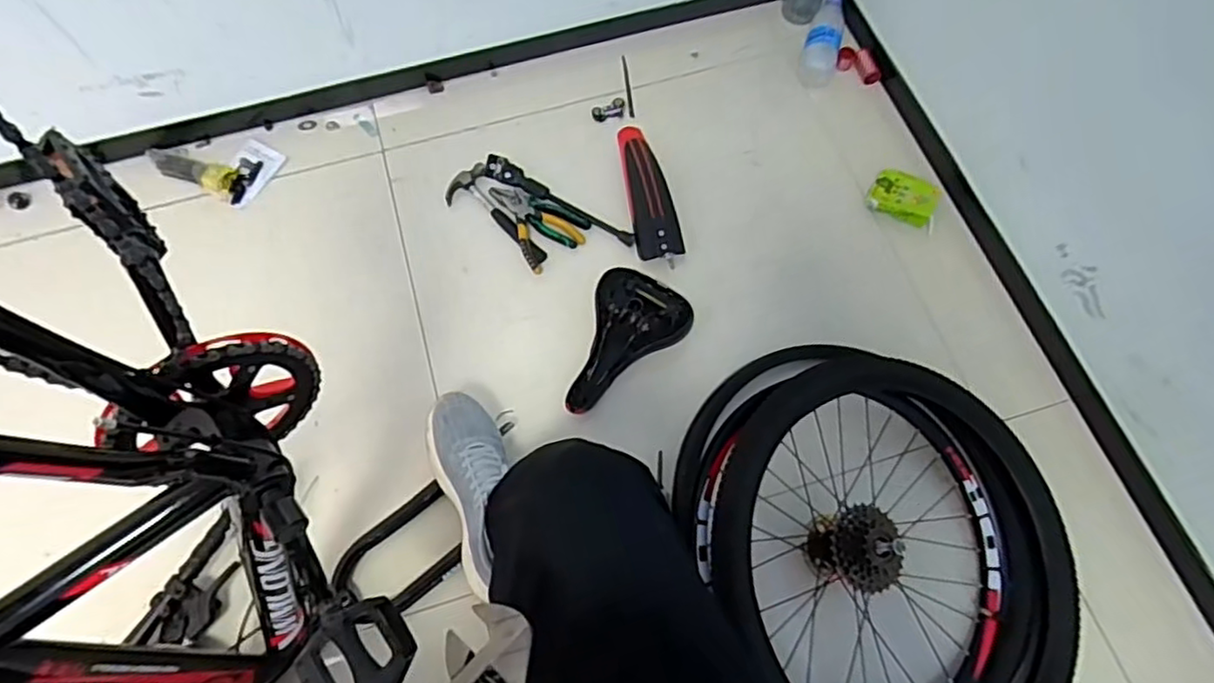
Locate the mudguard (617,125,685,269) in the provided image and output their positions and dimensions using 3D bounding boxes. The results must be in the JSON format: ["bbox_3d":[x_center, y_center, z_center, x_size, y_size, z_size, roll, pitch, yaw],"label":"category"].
[{"bbox_3d":[0.070,-0.263,1.142,0.077,0.038,0.289,-10,69,-2],"label":"mudguard"}]

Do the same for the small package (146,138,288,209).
[{"bbox_3d":[-0.709,-0.326,1.196,0.225,0.042,0.130,18,70,9],"label":"small package"}]

